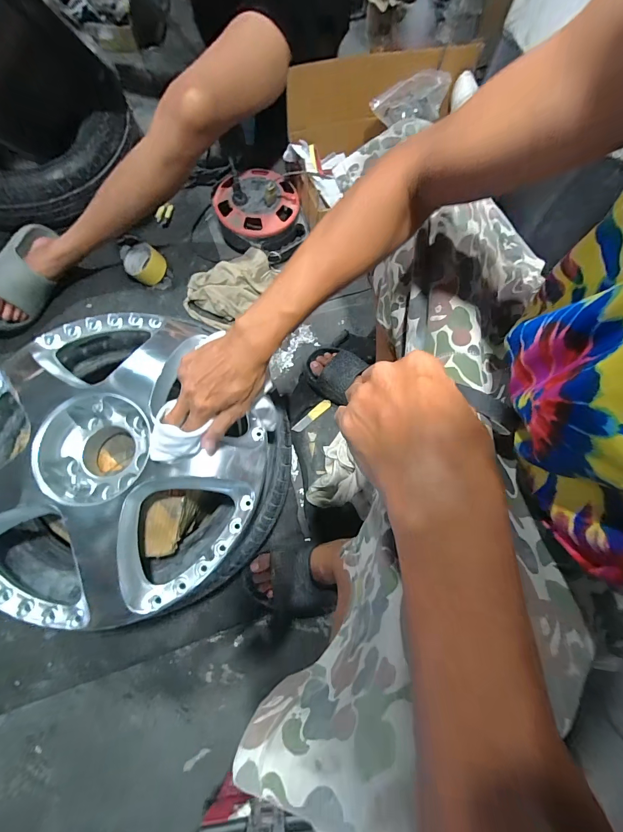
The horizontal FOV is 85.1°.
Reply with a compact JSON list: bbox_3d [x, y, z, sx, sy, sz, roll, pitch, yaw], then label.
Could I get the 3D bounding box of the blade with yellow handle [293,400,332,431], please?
[{"bbox_3d":[0.001,-0.001,0.755,0.104,0.004,0.022,-39,76,-13],"label":"blade with yellow handle"}]

